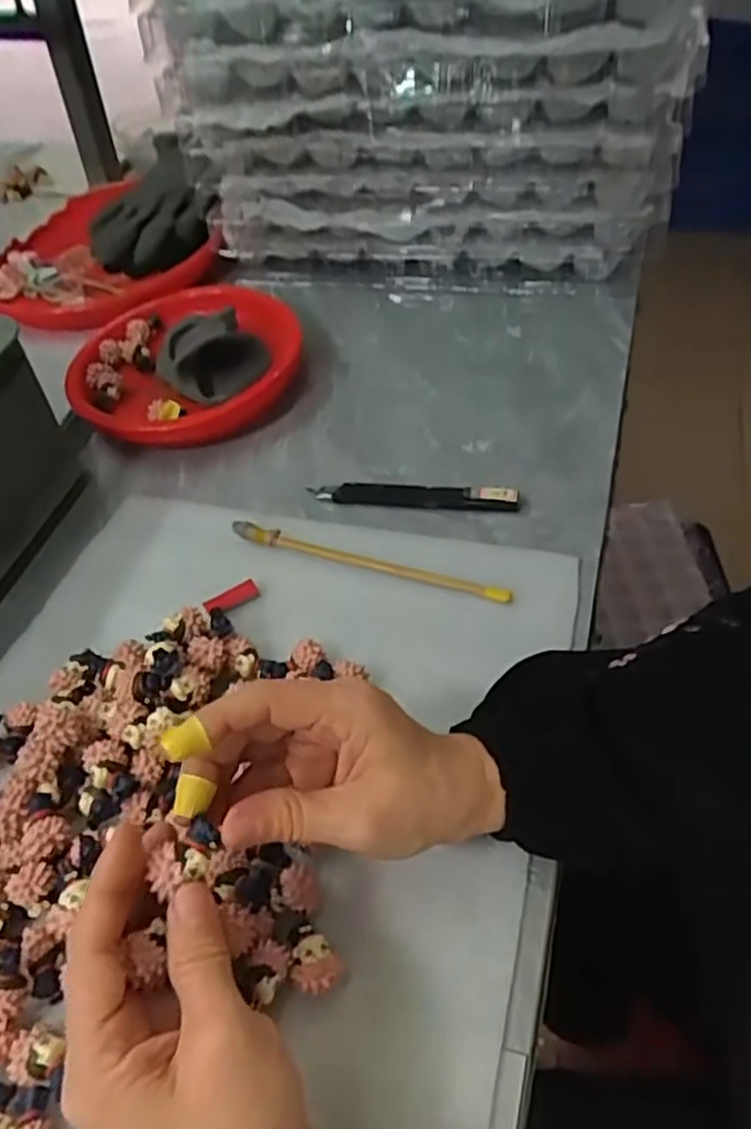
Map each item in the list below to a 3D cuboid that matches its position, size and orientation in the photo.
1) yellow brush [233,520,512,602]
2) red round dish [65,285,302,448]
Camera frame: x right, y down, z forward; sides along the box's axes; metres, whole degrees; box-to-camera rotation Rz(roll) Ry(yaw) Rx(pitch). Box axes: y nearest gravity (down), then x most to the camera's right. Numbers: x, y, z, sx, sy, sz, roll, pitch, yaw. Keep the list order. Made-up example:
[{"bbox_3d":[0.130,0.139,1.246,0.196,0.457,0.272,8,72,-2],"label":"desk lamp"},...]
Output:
[{"bbox_3d":[-0.007,-0.003,0.442,0.180,0.007,0.010,14,51,18],"label":"yellow brush"},{"bbox_3d":[-0.148,-0.160,0.570,0.182,0.053,0.172,-3,48,4],"label":"red round dish"}]

